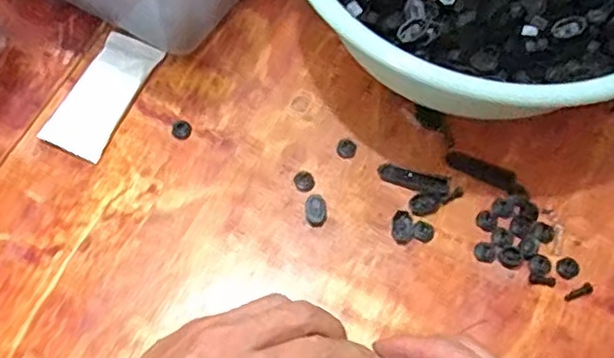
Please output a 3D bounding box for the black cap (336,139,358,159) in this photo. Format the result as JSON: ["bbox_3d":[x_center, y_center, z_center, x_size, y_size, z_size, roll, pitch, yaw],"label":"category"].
[{"bbox_3d":[0.030,-0.023,0.485,0.014,0.004,0.016,30,68,14],"label":"black cap"}]

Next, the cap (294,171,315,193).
[{"bbox_3d":[-0.002,0.001,0.476,0.015,0.004,0.017,-11,65,-4],"label":"cap"}]

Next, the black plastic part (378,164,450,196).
[{"bbox_3d":[0.077,0.000,0.468,0.051,0.004,0.016,15,65,8],"label":"black plastic part"}]

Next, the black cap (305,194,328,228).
[{"bbox_3d":[0.007,0.022,0.463,0.015,0.008,0.022,-2,64,0],"label":"black cap"}]

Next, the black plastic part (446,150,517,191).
[{"bbox_3d":[0.127,-0.008,0.473,0.051,0.004,0.015,24,67,12],"label":"black plastic part"}]

